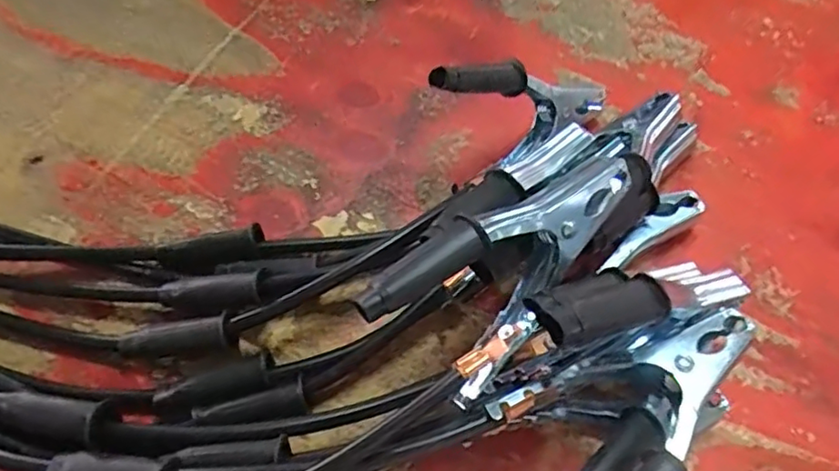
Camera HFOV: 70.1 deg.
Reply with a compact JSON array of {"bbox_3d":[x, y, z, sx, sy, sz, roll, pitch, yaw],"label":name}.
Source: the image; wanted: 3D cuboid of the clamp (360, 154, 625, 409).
[{"bbox_3d":[0.044,0.013,0.280,0.143,0.079,0.025,-37,34,-16],"label":"clamp"}]

